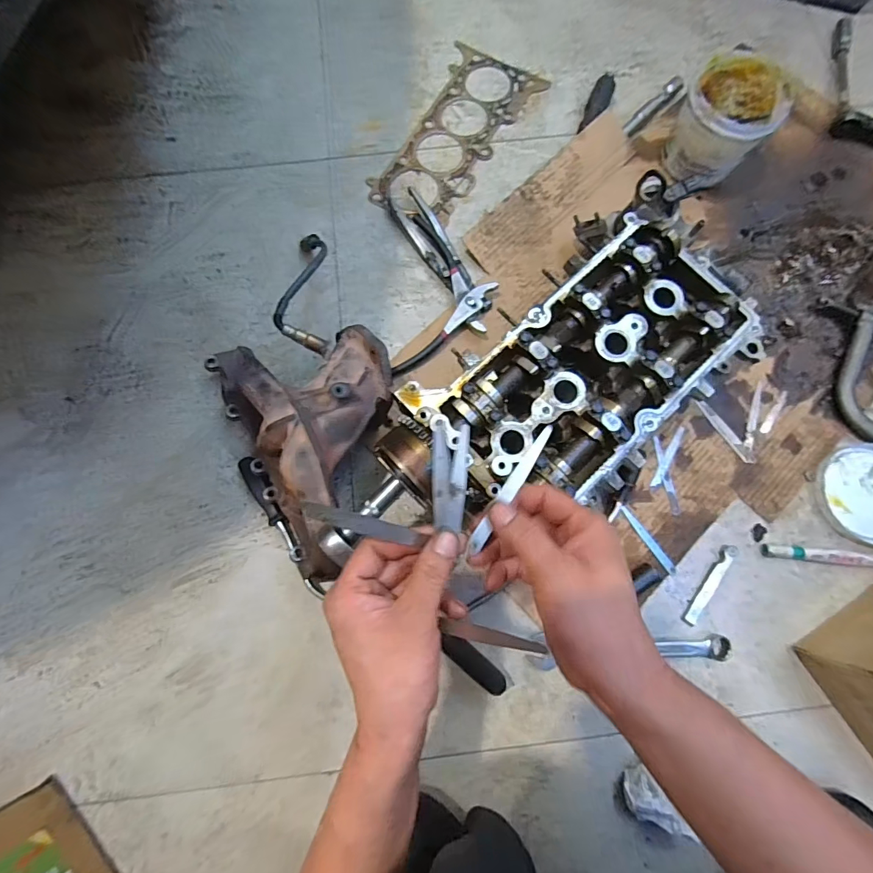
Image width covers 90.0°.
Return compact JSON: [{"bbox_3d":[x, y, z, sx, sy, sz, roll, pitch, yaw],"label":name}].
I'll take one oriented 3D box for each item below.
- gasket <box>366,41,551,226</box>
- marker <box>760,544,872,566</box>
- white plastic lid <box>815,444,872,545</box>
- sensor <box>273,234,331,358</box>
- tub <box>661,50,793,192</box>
[{"bbox_3d":[0.030,-0.459,0.662,0.142,0.004,0.316,29,78,7],"label":"gasket"},{"bbox_3d":[0.457,0.140,0.511,0.142,0.018,0.016,5,76,1],"label":"marker"},{"bbox_3d":[0.531,0.069,0.529,0.126,0.008,0.116,0,76,0],"label":"white plastic lid"},{"bbox_3d":[-0.157,-0.190,0.540,0.061,0.049,0.226,-6,50,-1],"label":"sensor"},{"bbox_3d":[0.385,-0.419,0.597,0.110,0.105,0.120,0,76,0],"label":"tub"}]

